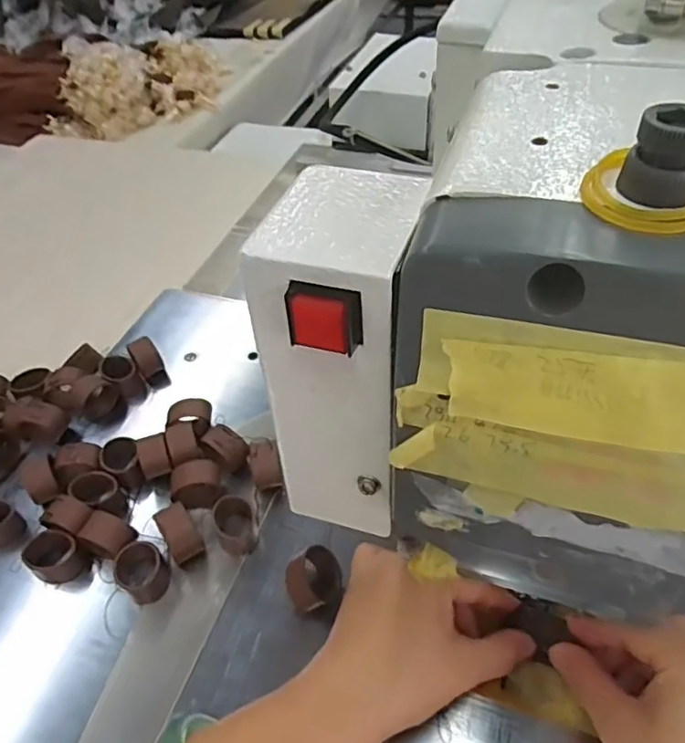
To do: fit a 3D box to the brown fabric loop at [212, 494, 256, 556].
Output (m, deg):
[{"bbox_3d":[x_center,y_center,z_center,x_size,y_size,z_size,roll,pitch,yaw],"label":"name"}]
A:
[{"bbox_3d":[-0.066,0.096,0.367,0.024,0.021,0.036,-18,47,-12],"label":"brown fabric loop"}]

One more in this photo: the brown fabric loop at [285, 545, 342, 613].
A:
[{"bbox_3d":[-0.016,0.115,0.333,0.030,0.021,0.026,-15,46,-10],"label":"brown fabric loop"}]

